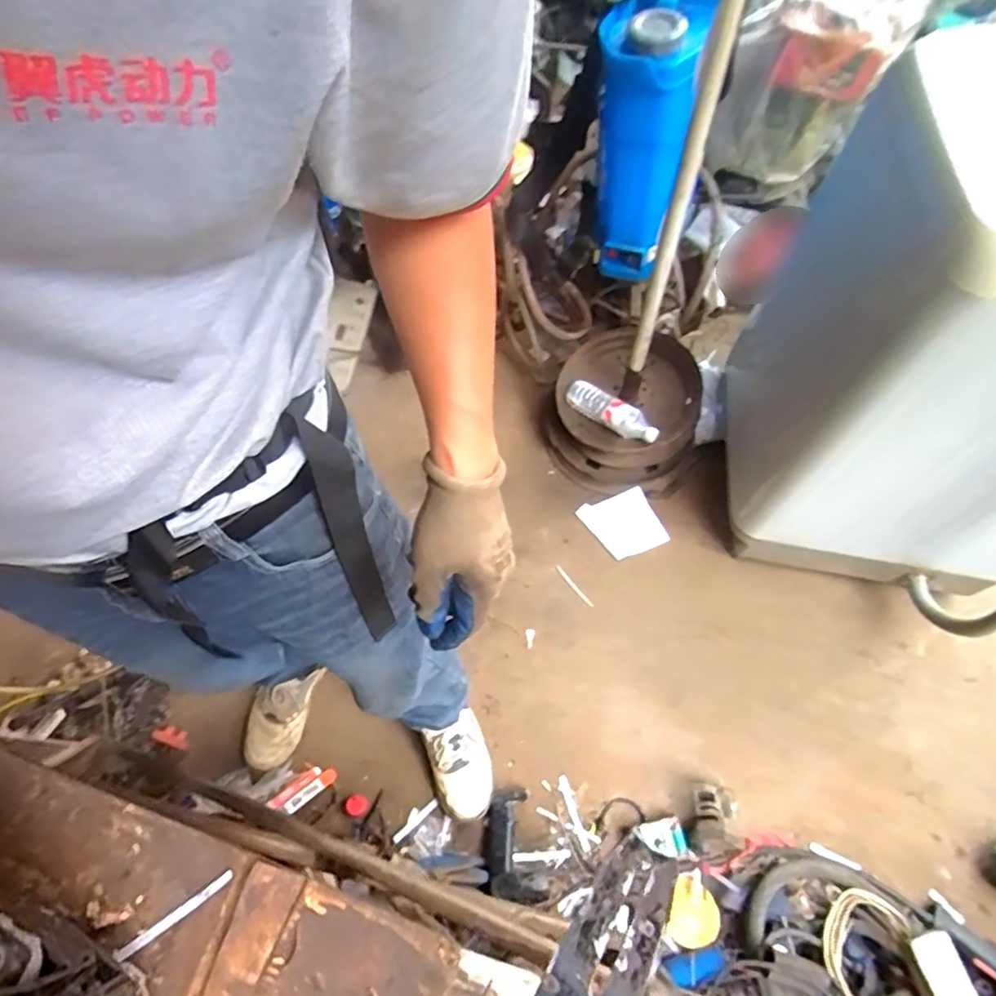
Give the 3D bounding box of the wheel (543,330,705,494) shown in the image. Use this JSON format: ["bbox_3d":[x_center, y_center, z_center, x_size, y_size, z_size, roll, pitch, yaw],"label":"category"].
[{"bbox_3d":[0.284,-0.204,1.442,0.336,0.241,0.309,0,60,-1],"label":"wheel"}]

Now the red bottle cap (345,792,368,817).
[{"bbox_3d":[-0.256,0.554,1.108,0.040,0.010,0.036,4,60,1],"label":"red bottle cap"}]

